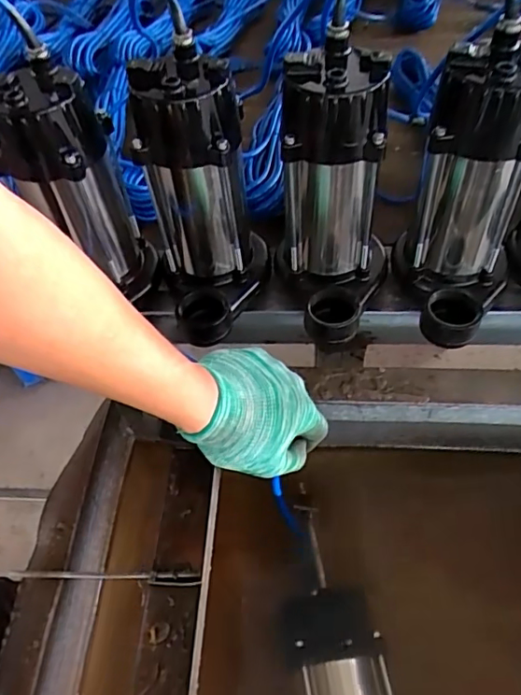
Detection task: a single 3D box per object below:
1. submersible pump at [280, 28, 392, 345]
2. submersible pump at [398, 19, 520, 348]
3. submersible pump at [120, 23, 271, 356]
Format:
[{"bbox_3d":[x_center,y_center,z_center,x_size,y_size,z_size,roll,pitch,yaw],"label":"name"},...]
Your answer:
[{"bbox_3d":[0.070,-0.135,0.505,0.108,0.234,0.163,5,52,8],"label":"submersible pump"},{"bbox_3d":[0.186,-0.128,0.491,0.101,0.239,0.146,17,55,17],"label":"submersible pump"},{"bbox_3d":[-0.062,-0.135,0.511,0.095,0.226,0.151,20,56,19],"label":"submersible pump"}]

